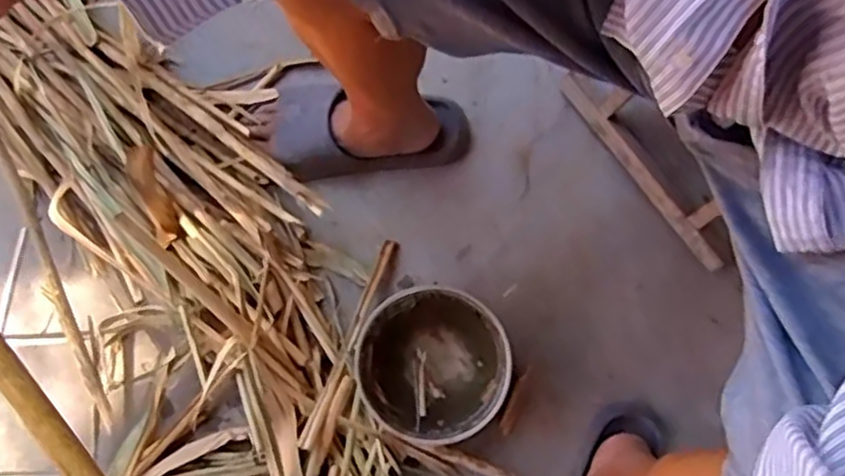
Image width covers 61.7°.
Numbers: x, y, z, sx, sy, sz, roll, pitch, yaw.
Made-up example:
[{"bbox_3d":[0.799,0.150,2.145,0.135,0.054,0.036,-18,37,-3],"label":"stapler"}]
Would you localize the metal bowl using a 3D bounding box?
[{"bbox_3d":[0.011,0.137,0.767,0.155,0.070,0.152,0,79,-1],"label":"metal bowl"}]

